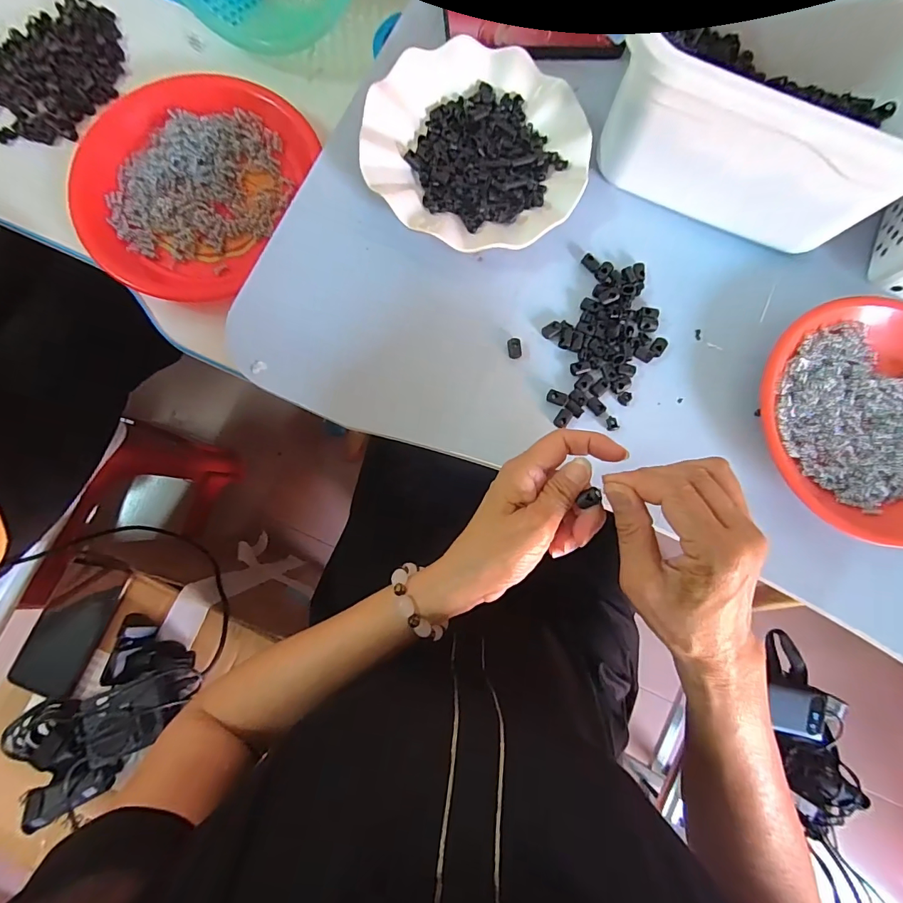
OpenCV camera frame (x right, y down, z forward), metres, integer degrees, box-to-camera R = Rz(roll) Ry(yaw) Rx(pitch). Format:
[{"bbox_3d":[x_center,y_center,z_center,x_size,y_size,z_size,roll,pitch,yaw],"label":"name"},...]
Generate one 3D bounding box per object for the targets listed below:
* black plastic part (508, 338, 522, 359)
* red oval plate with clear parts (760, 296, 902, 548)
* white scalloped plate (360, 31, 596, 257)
[{"bbox_3d":[0.052,-0.085,0.357,0.011,0.004,0.016,-7,79,-1],"label":"black plastic part"},{"bbox_3d":[0.343,-0.029,0.352,0.190,0.025,0.176,41,82,8],"label":"red oval plate with clear parts"},{"bbox_3d":[0.021,-0.253,0.365,0.178,0.027,0.176,0,82,-2],"label":"white scalloped plate"}]

